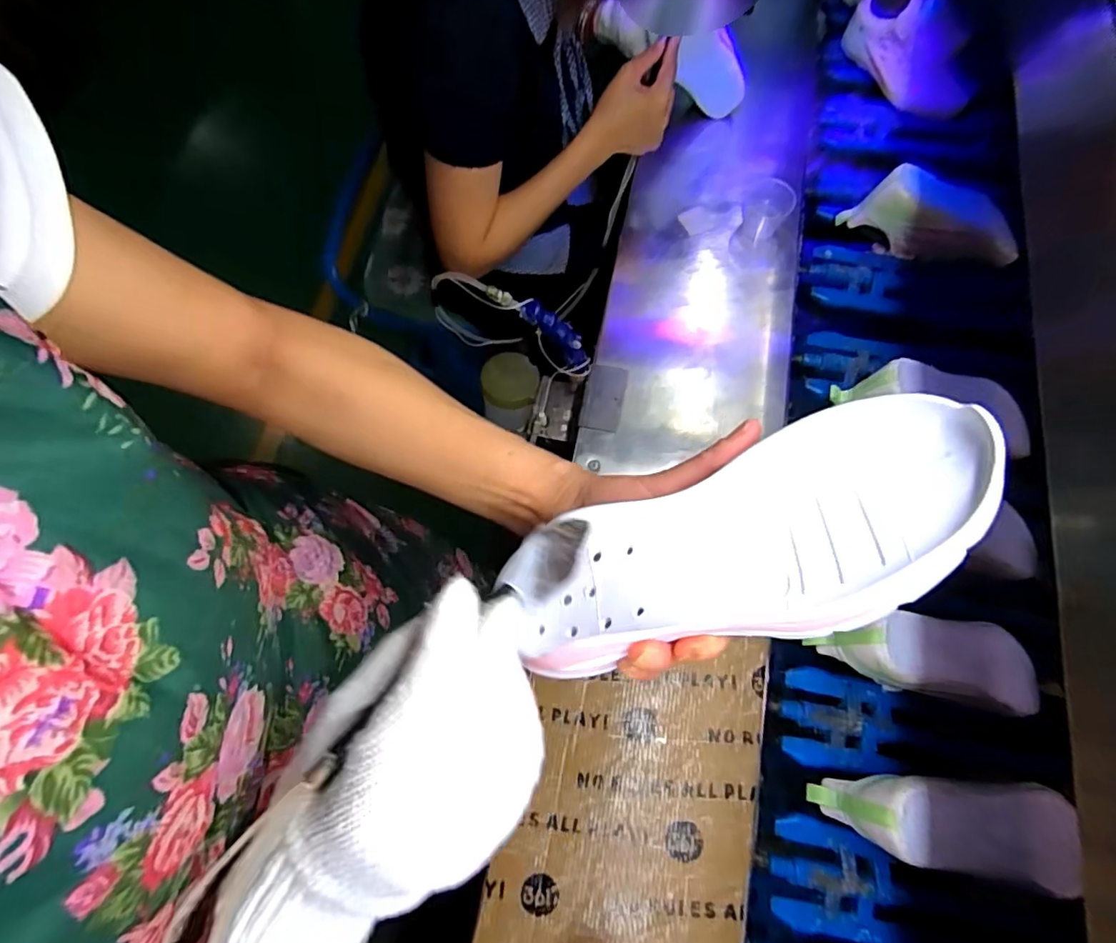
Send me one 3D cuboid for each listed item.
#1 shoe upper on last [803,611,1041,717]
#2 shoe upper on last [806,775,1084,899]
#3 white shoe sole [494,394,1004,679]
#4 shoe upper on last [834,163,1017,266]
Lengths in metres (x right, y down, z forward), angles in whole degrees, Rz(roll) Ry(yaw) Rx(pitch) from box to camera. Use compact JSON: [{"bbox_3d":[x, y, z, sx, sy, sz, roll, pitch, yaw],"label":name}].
[{"bbox_3d":[0.351,0.173,0.524,0.184,0.065,0.070,12,69,6],"label":"shoe upper on last"},{"bbox_3d":[0.331,0.303,0.491,0.180,0.097,0.072,9,69,6],"label":"shoe upper on last"},{"bbox_3d":[0.073,0.036,0.248,0.211,0.034,0.082,-25,67,23],"label":"white shoe sole"},{"bbox_3d":[0.448,-0.308,0.655,0.192,0.083,0.077,10,69,6],"label":"shoe upper on last"}]

